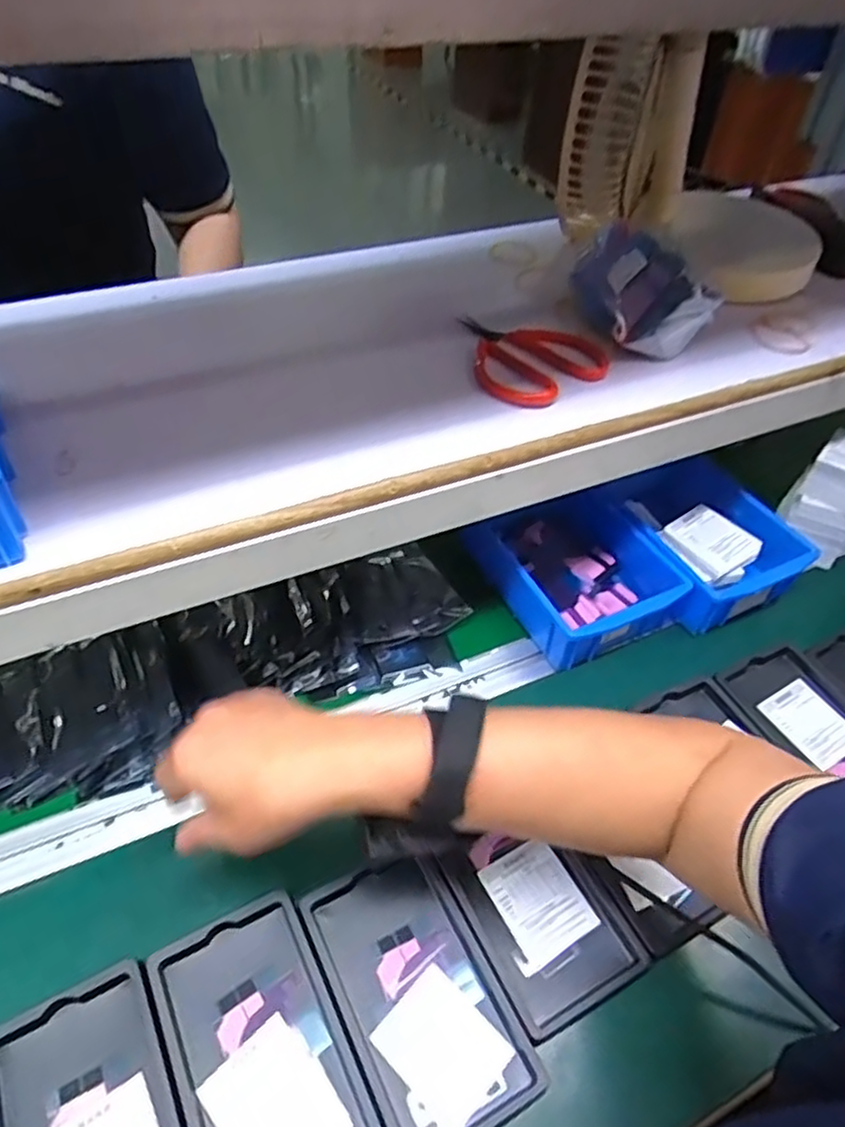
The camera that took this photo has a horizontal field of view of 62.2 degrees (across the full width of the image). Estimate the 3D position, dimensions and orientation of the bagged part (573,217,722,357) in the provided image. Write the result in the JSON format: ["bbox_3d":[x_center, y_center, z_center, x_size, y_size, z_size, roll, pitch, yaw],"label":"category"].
[{"bbox_3d":[0.166,-0.212,0.541,0.067,0.068,0.110,-18,51,-20],"label":"bagged part"}]

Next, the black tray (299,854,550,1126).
[{"bbox_3d":[-0.004,0.265,0.436,0.093,0.010,0.157,-20,51,-22],"label":"black tray"}]

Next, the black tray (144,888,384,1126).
[{"bbox_3d":[-0.093,0.287,0.408,0.093,0.020,0.158,-20,51,-22],"label":"black tray"}]

